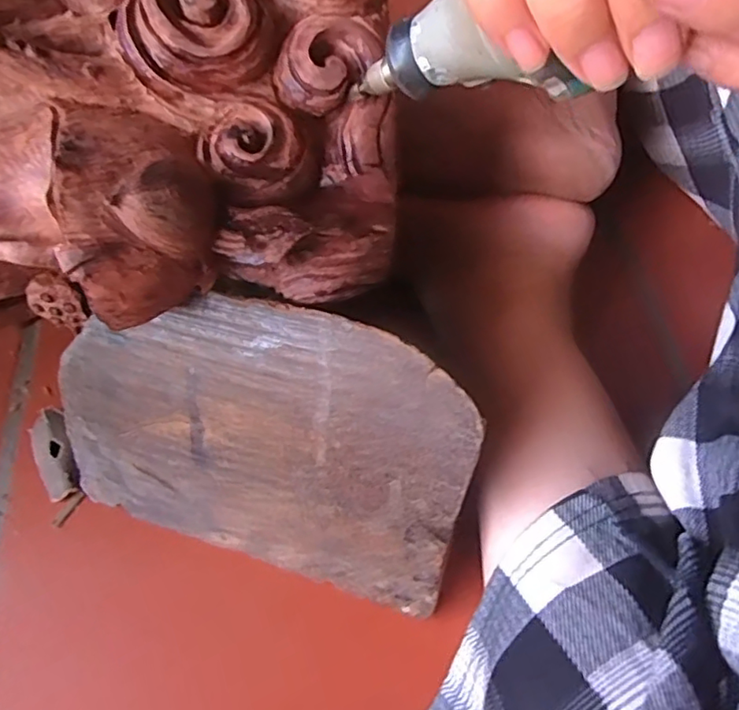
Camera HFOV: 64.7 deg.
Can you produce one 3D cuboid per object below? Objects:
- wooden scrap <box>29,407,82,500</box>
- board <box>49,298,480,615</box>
[{"bbox_3d":[-0.184,0.057,0.338,0.024,0.013,0.057,-27,61,-13],"label":"wooden scrap"},{"bbox_3d":[-0.054,0.043,0.265,0.191,0.140,0.011,13,27,13],"label":"board"}]

